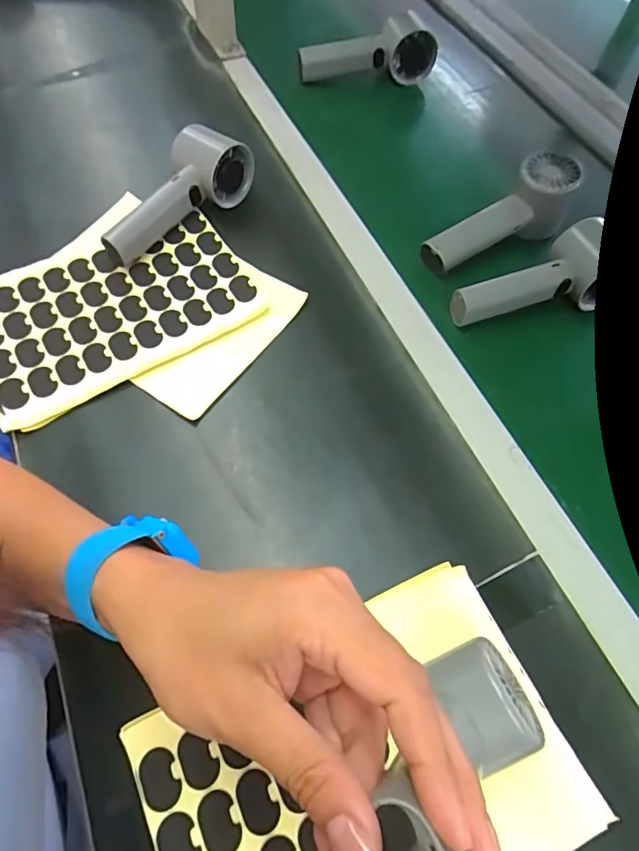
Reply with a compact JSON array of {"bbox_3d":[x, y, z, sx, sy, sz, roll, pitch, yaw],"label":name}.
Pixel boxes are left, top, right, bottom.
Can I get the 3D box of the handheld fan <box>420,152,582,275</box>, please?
[{"bbox_3d":[0.164,-0.184,0.450,0.143,0.051,0.058,-37,68,-17],"label":"handheld fan"}]

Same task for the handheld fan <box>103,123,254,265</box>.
[{"bbox_3d":[-0.136,-0.211,0.455,0.152,0.046,0.058,-42,70,-19],"label":"handheld fan"}]

